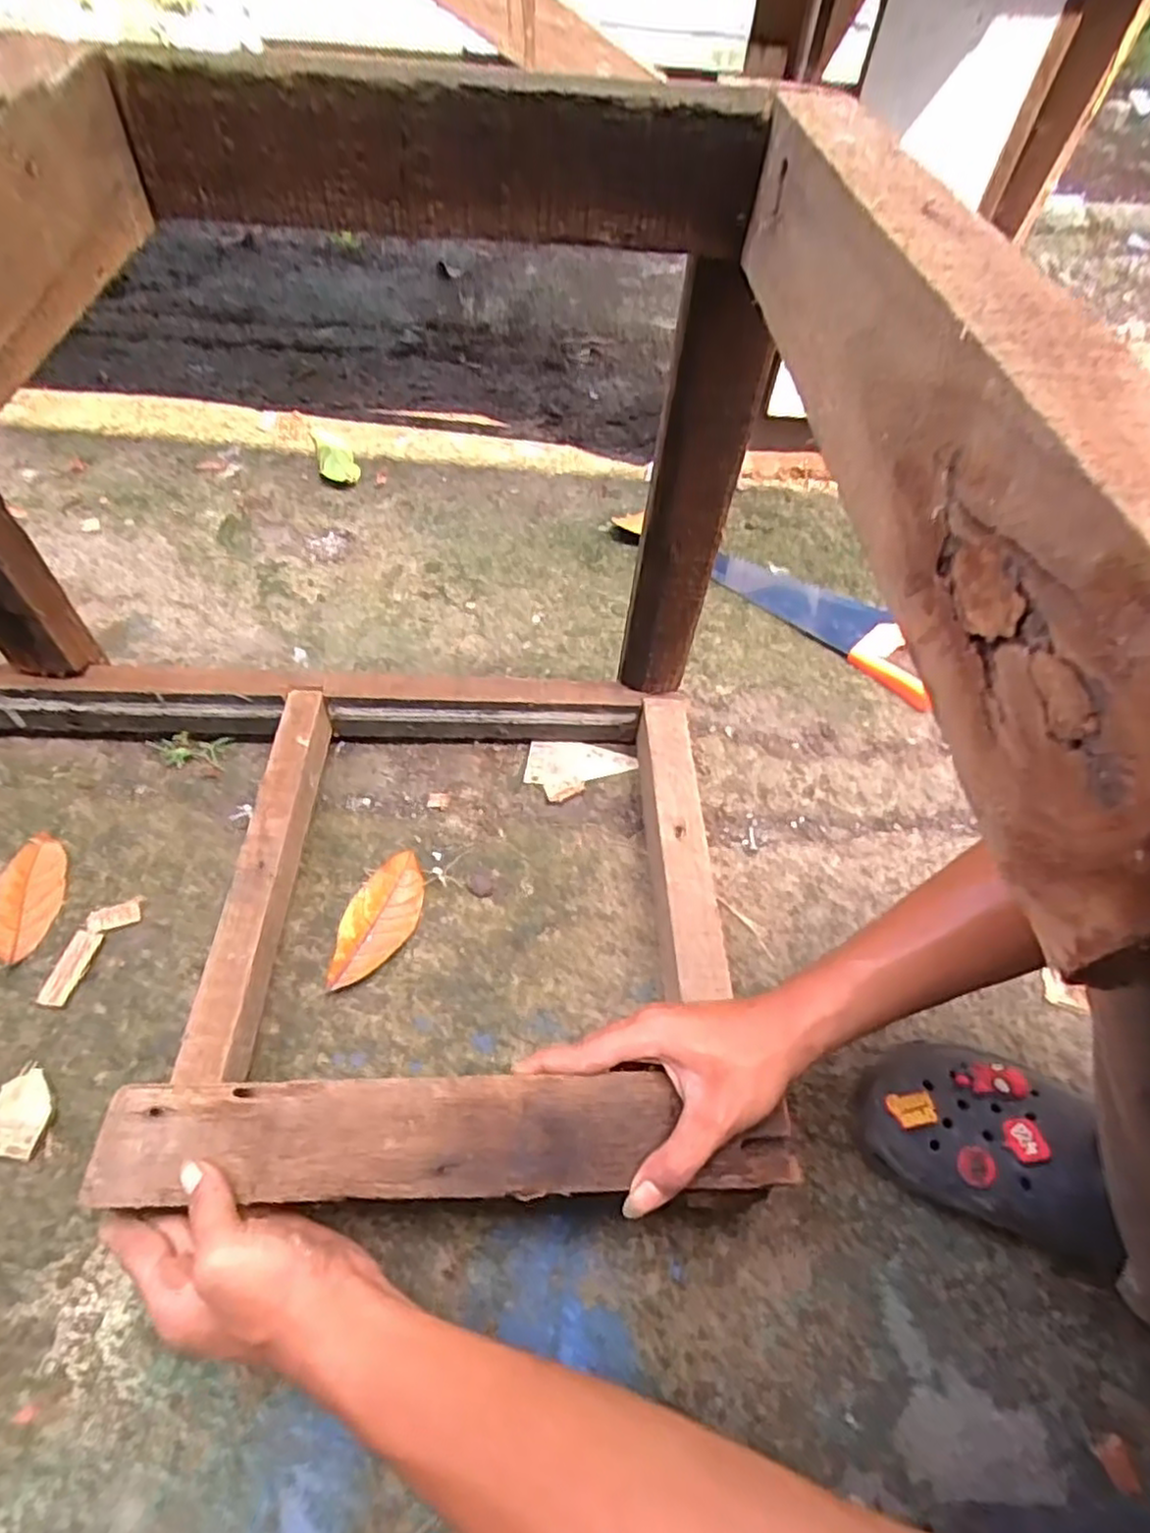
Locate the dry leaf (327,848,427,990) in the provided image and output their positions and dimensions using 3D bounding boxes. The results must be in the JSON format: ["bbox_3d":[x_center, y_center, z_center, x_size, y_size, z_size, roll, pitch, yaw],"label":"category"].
[{"bbox_3d":[-0.155,0.120,0.553,0.055,0.020,0.109,14,53,6],"label":"dry leaf"}]

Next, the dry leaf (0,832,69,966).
[{"bbox_3d":[-0.428,0.101,0.550,0.052,0.010,0.105,-4,54,-8],"label":"dry leaf"}]

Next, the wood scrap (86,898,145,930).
[{"bbox_3d":[-0.357,0.116,0.550,0.037,0.005,0.021,-19,57,-17],"label":"wood scrap"}]

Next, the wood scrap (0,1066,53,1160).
[{"bbox_3d":[-0.356,0.223,0.455,0.036,0.011,0.050,6,53,0],"label":"wood scrap"}]

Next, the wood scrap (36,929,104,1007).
[{"bbox_3d":[-0.371,0.147,0.519,0.019,0.004,0.056,7,53,1],"label":"wood scrap"}]

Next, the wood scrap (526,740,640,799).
[{"bbox_3d":[0.005,0.005,0.664,0.100,0.006,0.061,8,53,1],"label":"wood scrap"}]

